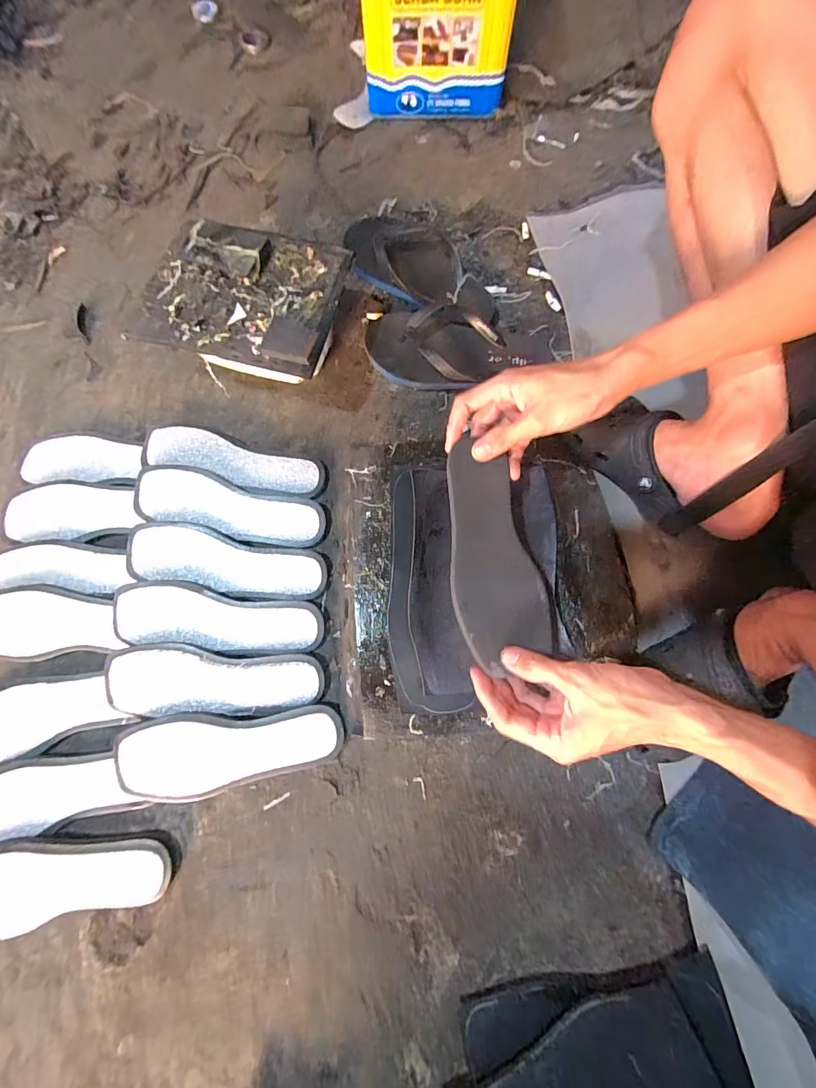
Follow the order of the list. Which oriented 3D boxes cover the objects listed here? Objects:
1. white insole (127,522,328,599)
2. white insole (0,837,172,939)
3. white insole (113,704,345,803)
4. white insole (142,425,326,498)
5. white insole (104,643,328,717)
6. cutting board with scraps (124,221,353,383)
[{"bbox_3d":[-0.216,0.022,0.481,0.228,0.030,0.071,7,76,1],"label":"white insole"},{"bbox_3d":[-0.363,0.347,0.411,0.220,0.023,0.084,-12,77,-4],"label":"white insole"},{"bbox_3d":[-0.189,0.227,0.433,0.227,0.009,0.083,-1,82,-8],"label":"white insole"},{"bbox_3d":[-0.228,-0.107,0.520,0.233,0.024,0.065,13,76,2],"label":"white insole"},{"bbox_3d":[-0.215,0.153,0.450,0.229,0.030,0.074,-1,76,-1],"label":"white insole"},{"bbox_3d":[-0.200,-0.297,0.472,0.231,0.027,0.184,11,76,2],"label":"cutting board with scraps"}]

